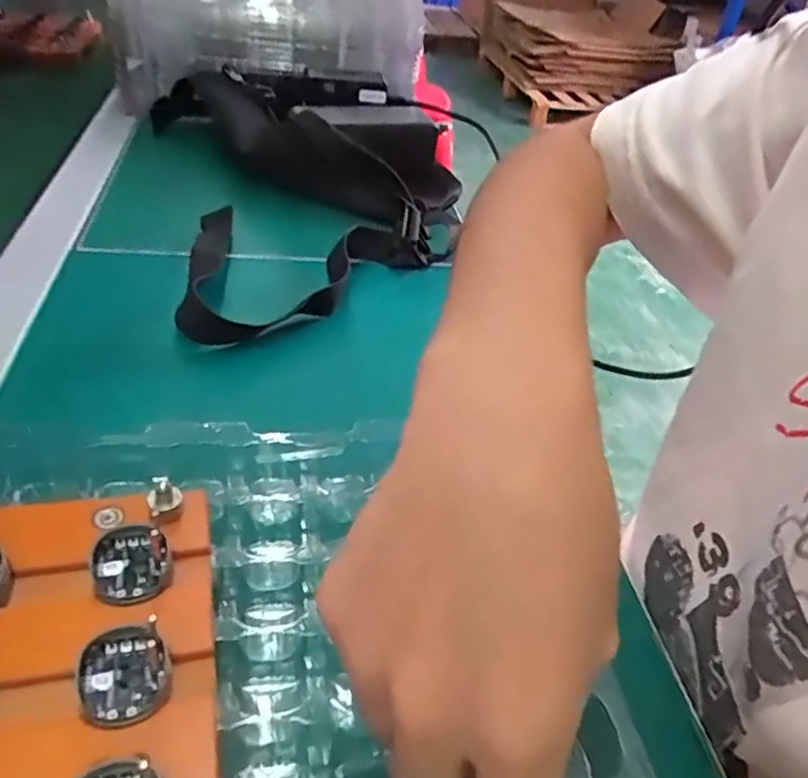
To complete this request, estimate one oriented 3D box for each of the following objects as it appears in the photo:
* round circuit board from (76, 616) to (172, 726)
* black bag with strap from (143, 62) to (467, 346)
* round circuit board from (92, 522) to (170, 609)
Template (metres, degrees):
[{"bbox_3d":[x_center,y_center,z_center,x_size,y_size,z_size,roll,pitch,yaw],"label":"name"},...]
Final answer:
[{"bbox_3d":[-0.083,0.085,0.205,0.024,0.005,0.031,-8,39,-20],"label":"round circuit board"},{"bbox_3d":[-0.065,-0.177,0.566,0.251,0.081,0.398,-7,39,-18],"label":"black bag with strap"},{"bbox_3d":[-0.093,0.059,0.234,0.024,0.005,0.028,-9,39,-21],"label":"round circuit board"}]

